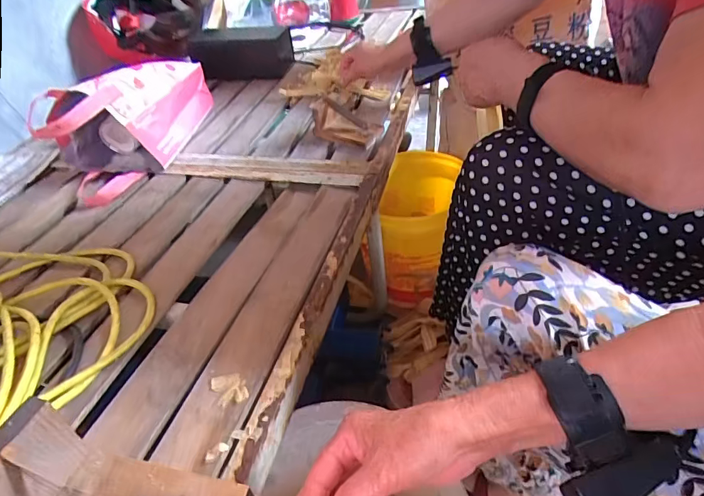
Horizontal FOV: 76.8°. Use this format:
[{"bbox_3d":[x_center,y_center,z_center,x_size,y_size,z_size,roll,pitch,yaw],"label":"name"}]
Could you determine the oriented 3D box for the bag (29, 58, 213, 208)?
[{"bbox_3d":[-0.406,-0.237,0.797,0.182,0.143,0.359,0,40,10],"label":"bag"}]

